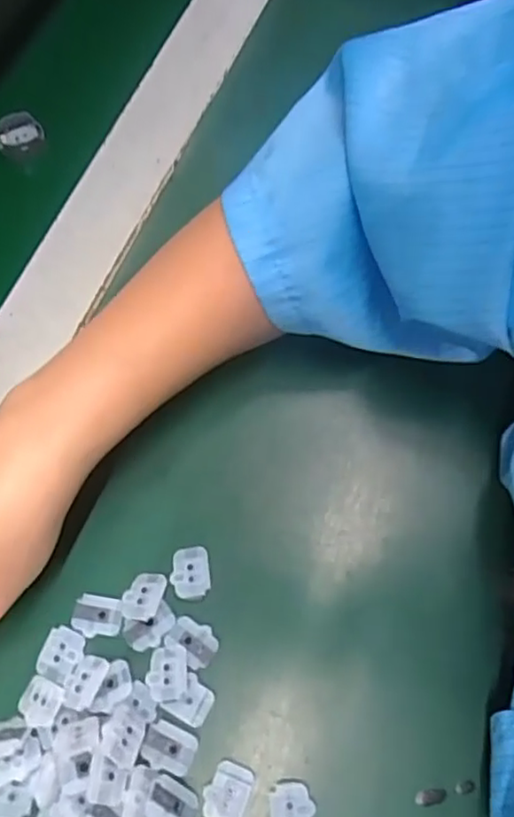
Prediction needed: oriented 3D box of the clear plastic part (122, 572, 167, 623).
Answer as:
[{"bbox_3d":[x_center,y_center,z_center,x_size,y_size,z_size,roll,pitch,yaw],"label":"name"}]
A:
[{"bbox_3d":[-0.050,0.082,0.274,0.016,0.006,0.020,12,70,7],"label":"clear plastic part"}]

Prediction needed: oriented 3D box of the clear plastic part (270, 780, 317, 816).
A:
[{"bbox_3d":[0.014,0.158,0.245,0.017,0.004,0.021,-2,69,2],"label":"clear plastic part"}]

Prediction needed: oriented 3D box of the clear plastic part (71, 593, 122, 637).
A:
[{"bbox_3d":[-0.070,0.090,0.274,0.021,0.004,0.017,8,69,6],"label":"clear plastic part"}]

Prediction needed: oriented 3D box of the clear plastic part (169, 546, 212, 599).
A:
[{"bbox_3d":[-0.030,0.073,0.280,0.017,0.004,0.022,-8,69,0],"label":"clear plastic part"}]

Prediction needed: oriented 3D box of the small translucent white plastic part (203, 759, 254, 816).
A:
[{"bbox_3d":[-0.012,0.153,0.248,0.017,0.004,0.021,15,70,8],"label":"small translucent white plastic part"}]

